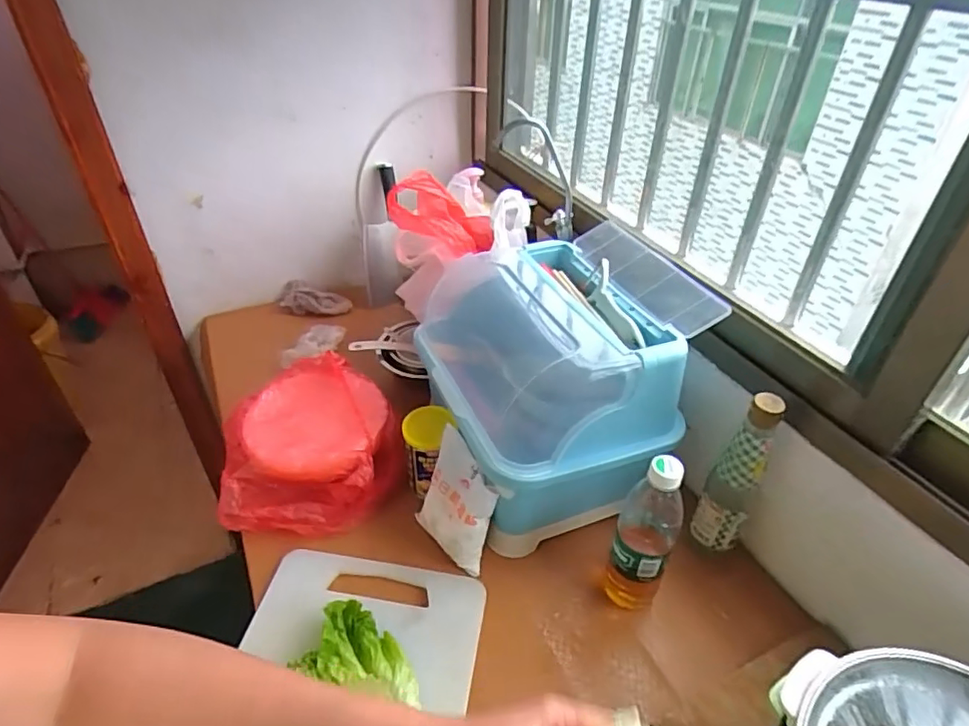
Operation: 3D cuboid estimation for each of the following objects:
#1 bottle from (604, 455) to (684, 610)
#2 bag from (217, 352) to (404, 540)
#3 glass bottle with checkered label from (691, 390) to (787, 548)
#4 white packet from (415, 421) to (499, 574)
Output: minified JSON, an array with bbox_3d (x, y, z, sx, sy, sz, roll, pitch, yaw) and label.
[{"bbox_3d":[0.184,0.195,0.654,0.062,0.229,0.061,18,41,19],"label":"bottle"},{"bbox_3d":[-0.252,0.117,0.843,0.236,0.092,0.262,-8,39,-12],"label":"bag"},{"bbox_3d":[0.305,0.143,0.699,0.062,0.251,0.048,25,44,27],"label":"glass bottle with checkered label"},{"bbox_3d":[-0.038,0.181,0.729,0.060,0.144,0.115,-21,44,-26],"label":"white packet"}]

